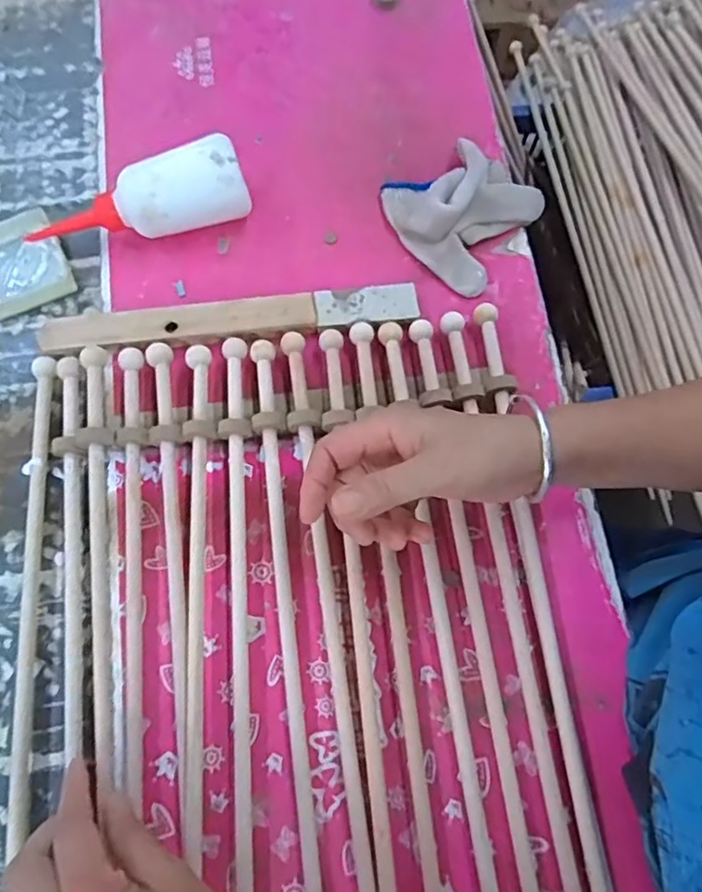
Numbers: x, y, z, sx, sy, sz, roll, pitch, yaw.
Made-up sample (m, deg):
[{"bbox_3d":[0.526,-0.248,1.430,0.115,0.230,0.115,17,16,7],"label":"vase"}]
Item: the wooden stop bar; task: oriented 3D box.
[{"bbox_3d":[-0.094,-0.100,0.480,0.289,0.020,0.032,-6,73,-4],"label":"wooden stop bar"}]

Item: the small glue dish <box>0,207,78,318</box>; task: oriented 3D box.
[{"bbox_3d":[-0.273,-0.150,0.493,0.073,0.017,0.075,-22,75,-8],"label":"small glue dish"}]

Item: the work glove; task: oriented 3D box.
[{"bbox_3d":[0.088,-0.202,0.501,0.118,0.037,0.110,36,75,9],"label":"work glove"}]

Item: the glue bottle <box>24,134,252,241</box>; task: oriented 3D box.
[{"bbox_3d":[-0.169,-0.191,0.483,0.168,0.064,0.049,-17,74,-7],"label":"glue bottle"}]

